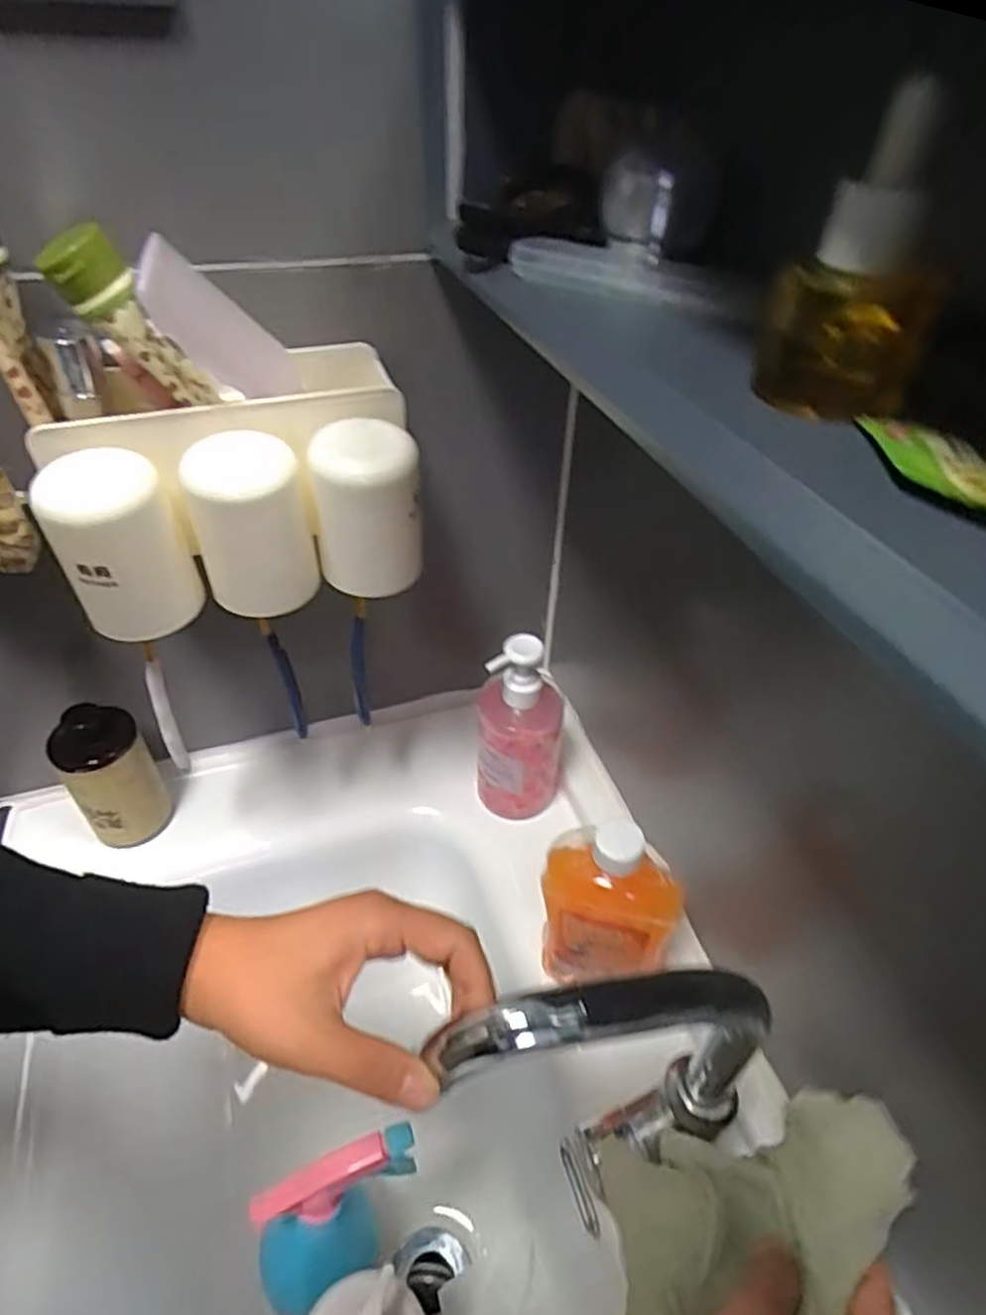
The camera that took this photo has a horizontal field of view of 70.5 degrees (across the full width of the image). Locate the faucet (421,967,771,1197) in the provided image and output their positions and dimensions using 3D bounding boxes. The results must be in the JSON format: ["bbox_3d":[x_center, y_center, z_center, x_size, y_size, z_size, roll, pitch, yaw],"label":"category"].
[{"bbox_3d":[0.052,0.207,0.332,0.153,0.191,0.034,-9,43,-12],"label":"faucet"}]

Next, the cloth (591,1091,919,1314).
[{"bbox_3d":[0.120,0.256,0.323,0.148,0.026,0.095,-18,21,10],"label":"cloth"}]

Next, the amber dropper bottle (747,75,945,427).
[{"bbox_3d":[0.106,-0.109,0.196,0.034,0.075,0.033,-22,47,-24],"label":"amber dropper bottle"}]

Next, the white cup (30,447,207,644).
[{"bbox_3d":[-0.206,-0.063,0.388,0.063,0.091,0.074,-18,46,-21],"label":"white cup"}]

